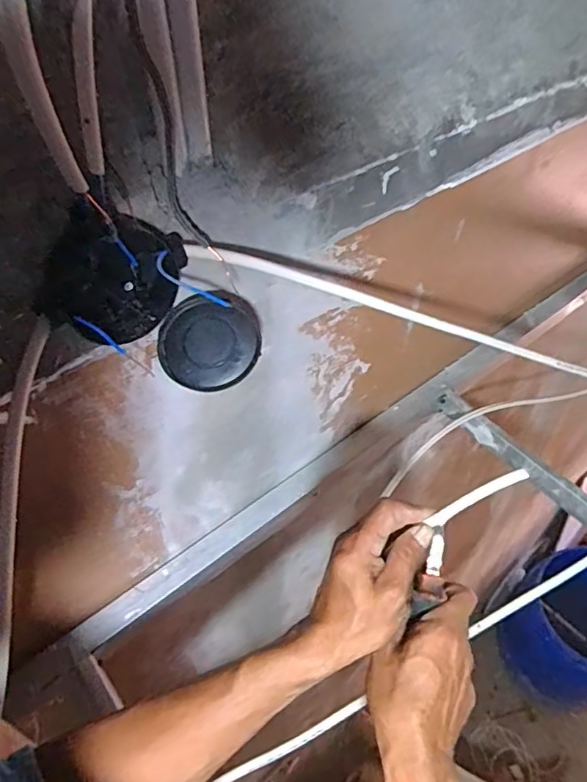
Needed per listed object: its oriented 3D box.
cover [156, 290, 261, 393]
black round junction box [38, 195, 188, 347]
[{"bbox_3d":[-0.069,-0.037,0.454,0.082,0.086,0.009,5,32,-20],"label":"cover"},{"bbox_3d":[-0.123,-0.081,0.382,0.104,0.091,0.032,-31,54,-24],"label":"black round junction box"}]

